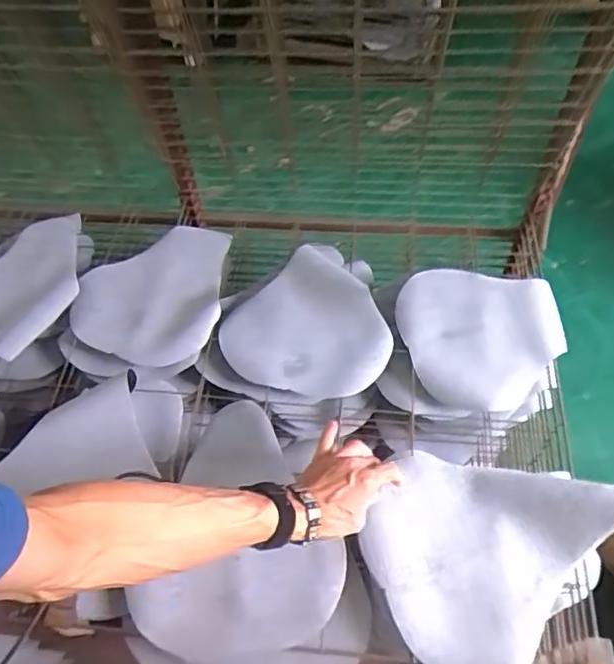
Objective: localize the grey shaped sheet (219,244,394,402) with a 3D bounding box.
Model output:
[{"bbox_3d":[0.005,0.003,0.851,0.221,0.019,0.208,40,79,22],"label":"grey shaped sheet"}]

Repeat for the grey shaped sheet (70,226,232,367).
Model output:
[{"bbox_3d":[-0.227,-0.073,0.917,0.229,0.024,0.265,19,57,17],"label":"grey shaped sheet"}]

